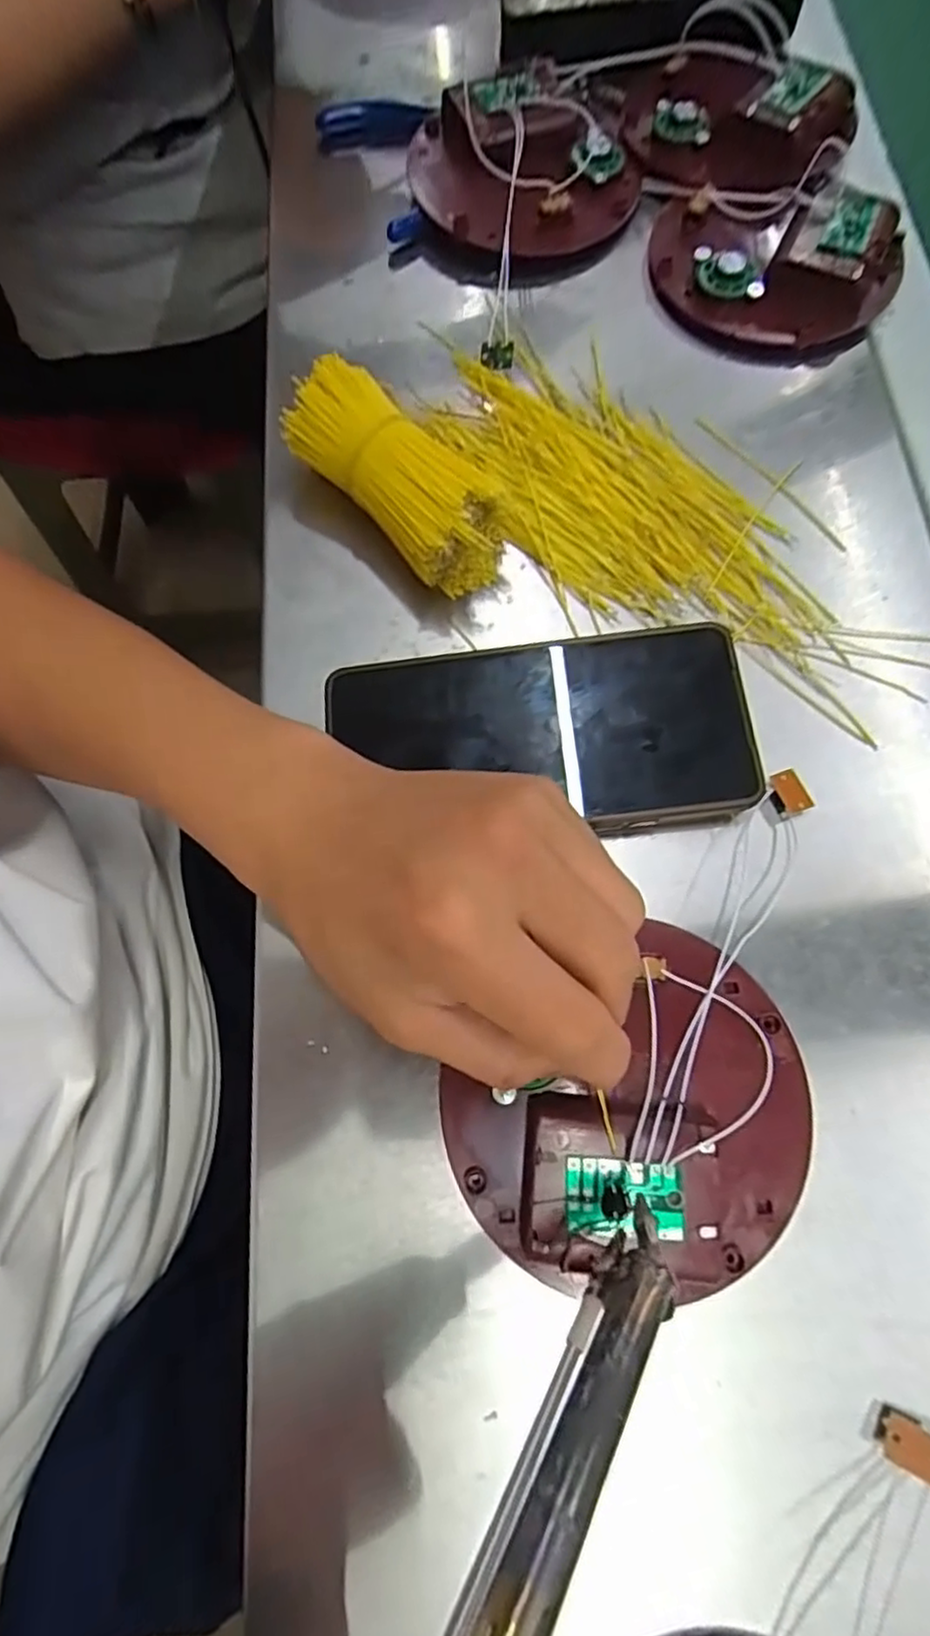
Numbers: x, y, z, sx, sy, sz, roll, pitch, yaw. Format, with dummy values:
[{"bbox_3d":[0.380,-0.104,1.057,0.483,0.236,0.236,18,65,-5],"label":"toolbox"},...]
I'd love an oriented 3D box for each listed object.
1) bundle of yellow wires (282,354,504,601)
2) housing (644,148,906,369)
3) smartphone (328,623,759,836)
[{"bbox_3d":[-0.028,-0.147,0.284,0.044,0.032,0.106,-39,78,-10],"label":"bundle of yellow wires"},{"bbox_3d":[0.148,-0.262,0.319,0.114,0.026,0.093,6,74,2],"label":"housing"},{"bbox_3d":[0.028,-0.032,0.261,0.156,0.016,0.079,-5,74,-1],"label":"smartphone"}]

